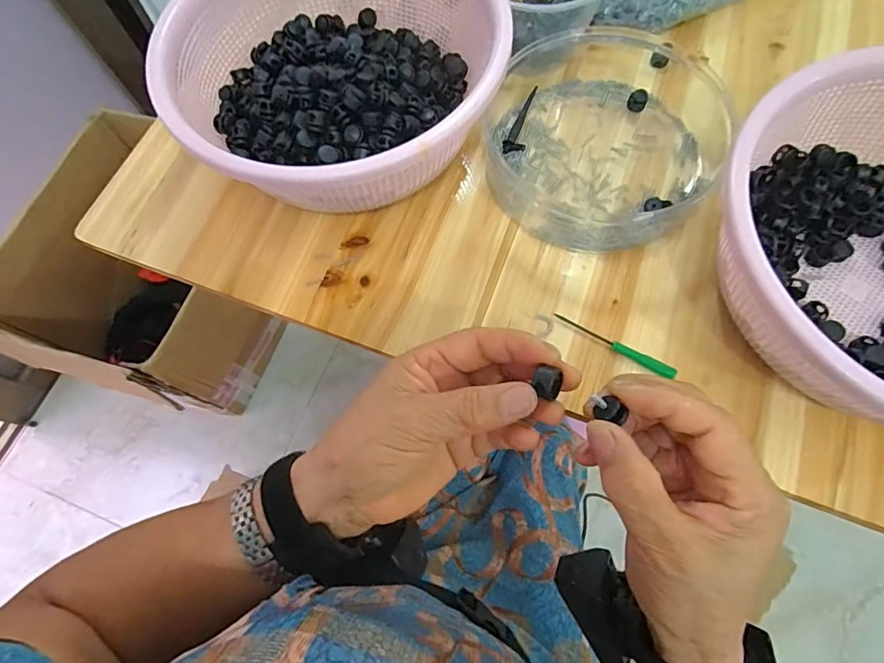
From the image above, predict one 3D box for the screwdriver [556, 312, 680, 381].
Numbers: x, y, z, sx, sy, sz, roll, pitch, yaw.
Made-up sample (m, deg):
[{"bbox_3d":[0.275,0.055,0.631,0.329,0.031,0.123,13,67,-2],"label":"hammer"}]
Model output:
[{"bbox_3d":[0.134,0.009,0.374,0.097,0.007,0.009,31,74,13],"label":"screwdriver"}]

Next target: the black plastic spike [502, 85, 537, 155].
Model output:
[{"bbox_3d":[0.075,-0.202,0.454,0.020,0.013,0.086,13,71,8],"label":"black plastic spike"}]

